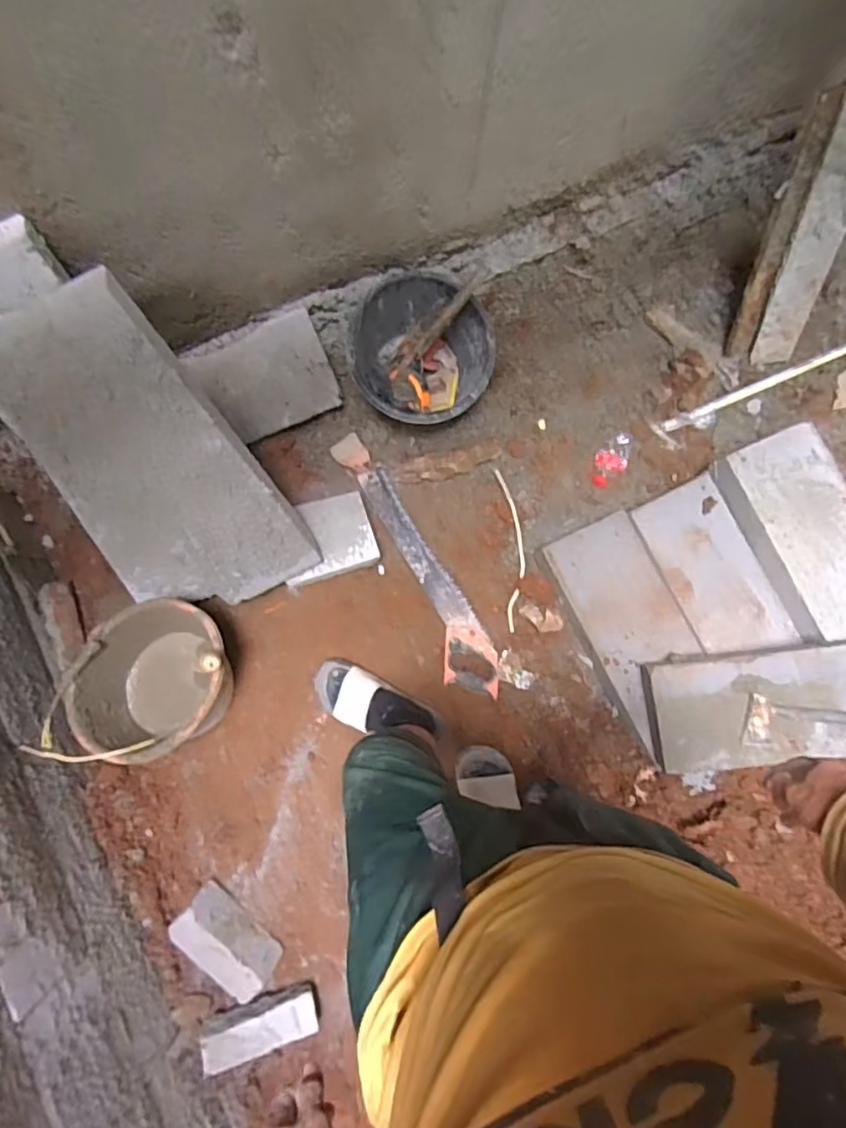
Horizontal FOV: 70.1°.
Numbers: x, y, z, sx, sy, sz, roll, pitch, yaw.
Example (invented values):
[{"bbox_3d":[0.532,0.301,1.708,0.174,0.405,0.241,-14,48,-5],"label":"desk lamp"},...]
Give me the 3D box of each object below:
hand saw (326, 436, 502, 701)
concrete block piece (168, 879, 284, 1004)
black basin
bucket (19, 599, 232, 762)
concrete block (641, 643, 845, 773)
[{"bbox_3d":[-0.025,-0.012,1.288,0.118,0.053,0.605,-29,84,-6],"label":"hand saw"},{"bbox_3d":[-0.370,0.713,1.130,0.201,0.082,0.103,41,82,3],"label":"concrete block piece"},{"bbox_3d":[-0.005,-0.408,1.222,0.267,0.170,0.271,0,82,-2],"label":"black basin"},{"bbox_3d":[-0.489,0.209,1.113,0.252,0.245,0.271,0,82,-2],"label":"bucket"},{"bbox_3d":[0.720,0.251,1.097,0.581,0.071,0.200,-8,82,9],"label":"concrete block"}]

